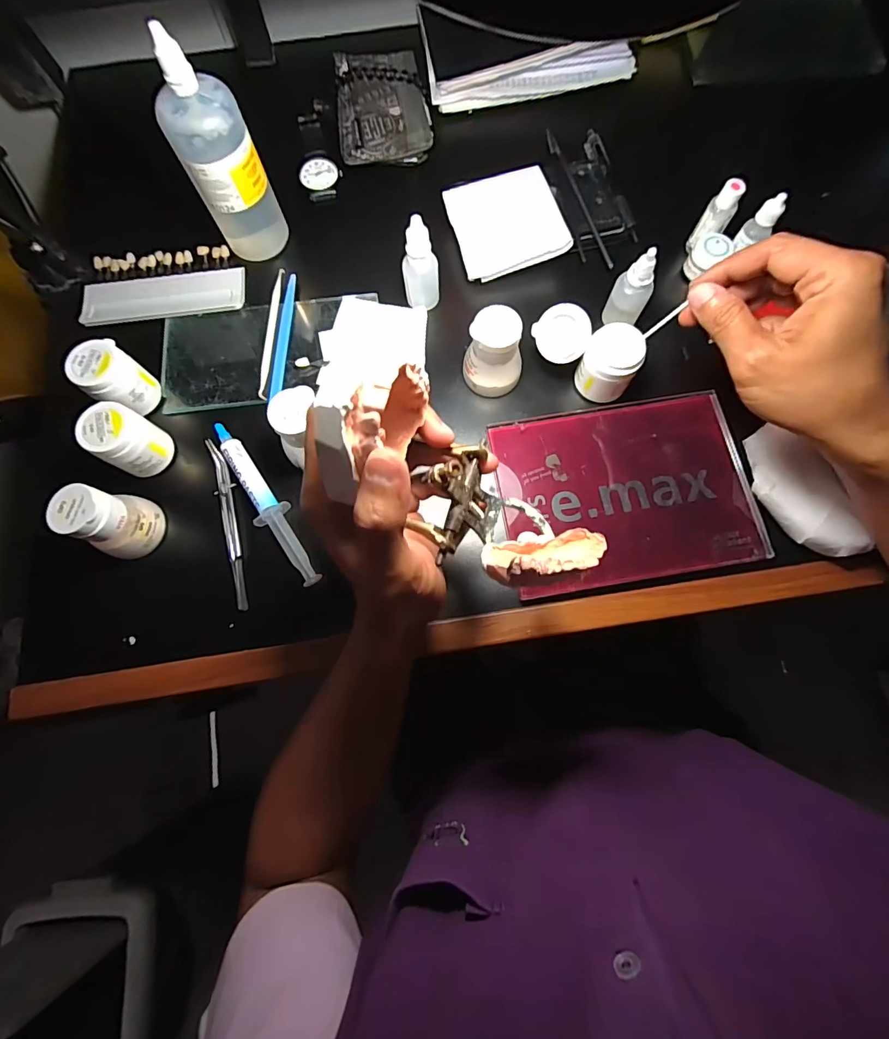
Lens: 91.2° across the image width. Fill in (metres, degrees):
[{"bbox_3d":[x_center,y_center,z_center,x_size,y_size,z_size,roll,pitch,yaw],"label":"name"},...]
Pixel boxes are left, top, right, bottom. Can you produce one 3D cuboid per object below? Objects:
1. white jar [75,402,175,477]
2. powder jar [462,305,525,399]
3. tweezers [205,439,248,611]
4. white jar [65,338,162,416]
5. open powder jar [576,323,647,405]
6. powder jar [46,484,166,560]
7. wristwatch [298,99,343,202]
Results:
[{"bbox_3d":[-0.256,-0.064,0.351,0.041,0.054,0.043,0,76,1],"label":"white jar"},{"bbox_3d":[0.041,-0.135,0.356,0.042,0.056,0.043,0,76,1],"label":"powder jar"},{"bbox_3d":[-0.176,0.002,0.355,0.017,0.015,0.141,-18,77,-3],"label":"tweezers"},{"bbox_3d":[-0.272,-0.116,0.364,0.045,0.053,0.043,0,76,1],"label":"white jar"},{"bbox_3d":[0.136,-0.129,0.360,0.044,0.045,0.043,0,76,1],"label":"open powder jar"},{"bbox_3d":[-0.252,0.002,0.328,0.038,0.062,0.046,5,77,3],"label":"powder jar"},{"bbox_3d":[-0.130,-0.380,0.436,0.038,0.015,0.154,-13,76,-2],"label":"wristwatch"}]

